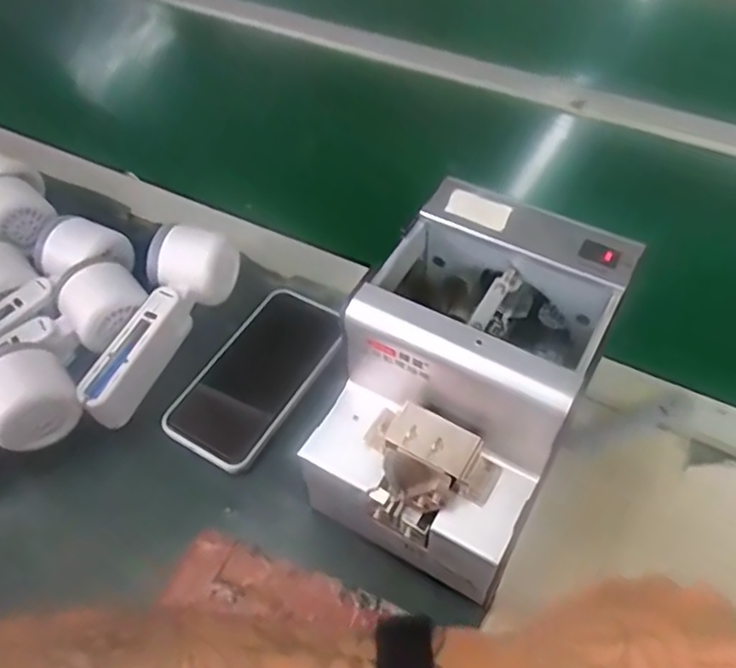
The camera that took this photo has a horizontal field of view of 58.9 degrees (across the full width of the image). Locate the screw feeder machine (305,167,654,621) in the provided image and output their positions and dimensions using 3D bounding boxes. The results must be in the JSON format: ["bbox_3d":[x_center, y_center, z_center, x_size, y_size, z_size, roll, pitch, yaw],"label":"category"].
[{"bbox_3d":[0.053,0.036,0.378,0.122,0.144,0.174,25,57,19],"label":"screw feeder machine"}]

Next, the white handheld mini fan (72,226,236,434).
[{"bbox_3d":[-0.159,-0.010,0.483,0.048,0.057,0.159,18,55,15],"label":"white handheld mini fan"}]

